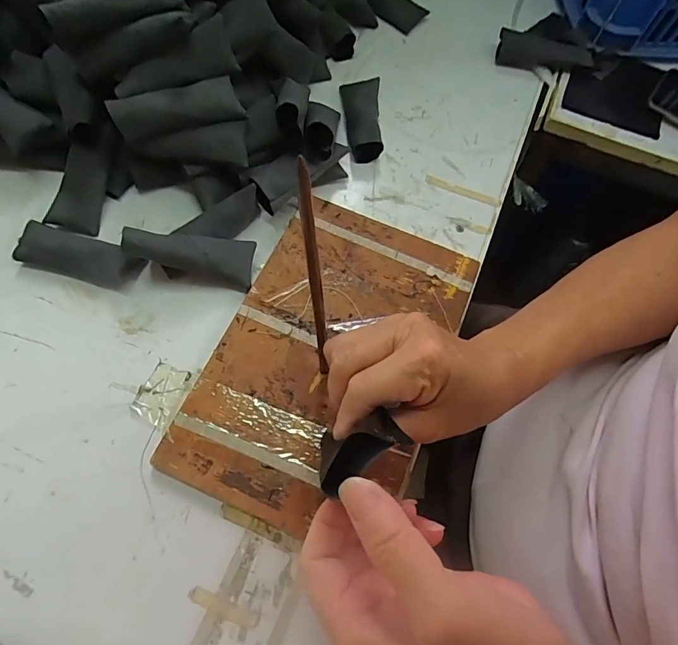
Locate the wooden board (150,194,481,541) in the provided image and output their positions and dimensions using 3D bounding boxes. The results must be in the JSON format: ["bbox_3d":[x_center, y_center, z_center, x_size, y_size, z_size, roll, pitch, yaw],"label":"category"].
[{"bbox_3d":[-0.006,0.025,0.358,0.174,0.013,0.267,23,69,7],"label":"wooden board"}]

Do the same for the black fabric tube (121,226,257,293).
[{"bbox_3d":[-0.127,-0.058,0.366,0.104,0.020,0.040,11,66,-23],"label":"black fabric tube"}]

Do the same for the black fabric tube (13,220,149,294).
[{"bbox_3d":[-0.225,-0.059,0.373,0.104,0.022,0.039,14,68,3],"label":"black fabric tube"}]

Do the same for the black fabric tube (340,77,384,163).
[{"bbox_3d":[0.023,-0.219,0.444,0.039,0.023,0.104,1,68,-2],"label":"black fabric tube"}]

